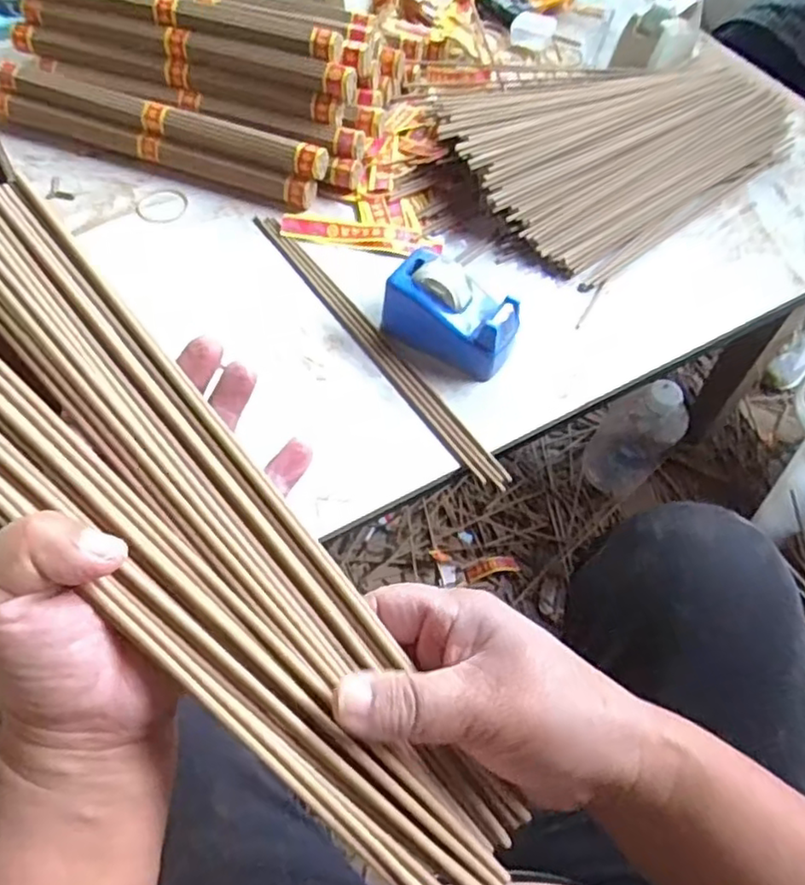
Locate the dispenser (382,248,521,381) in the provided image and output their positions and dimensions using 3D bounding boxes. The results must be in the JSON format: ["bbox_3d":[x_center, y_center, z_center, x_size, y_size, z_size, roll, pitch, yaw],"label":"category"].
[{"bbox_3d":[0.036,-0.093,0.501,0.097,0.050,0.060,27,60,12],"label":"dispenser"}]

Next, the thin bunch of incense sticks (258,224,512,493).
[{"bbox_3d":[-0.026,-0.083,0.523,0.017,0.006,0.322,-30,65,-21],"label":"thin bunch of incense sticks"}]

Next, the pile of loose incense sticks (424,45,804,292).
[{"bbox_3d":[0.190,-0.317,0.655,0.337,0.053,0.267,-36,67,-23],"label":"pile of loose incense sticks"}]

